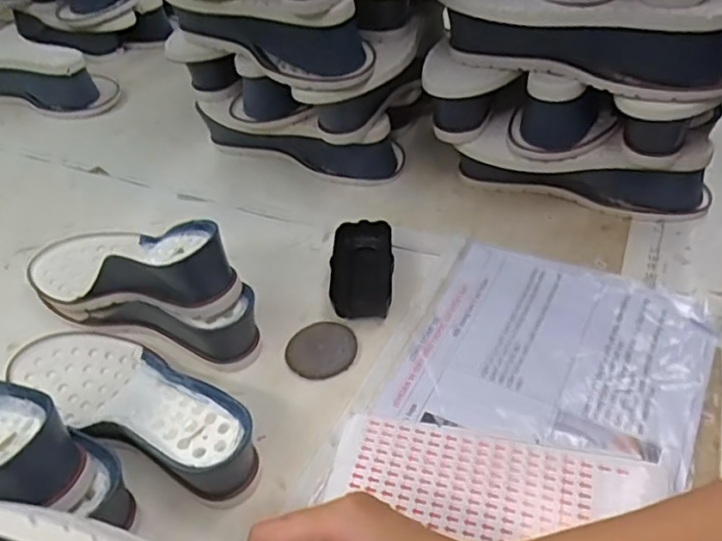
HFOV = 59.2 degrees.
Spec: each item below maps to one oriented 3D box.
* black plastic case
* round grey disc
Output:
[{"bbox_3d":[0.002,-0.002,0.572,0.053,0.026,0.112,-3,44,3],"label":"black plastic case"},{"bbox_3d":[-0.033,0.063,0.515,0.056,0.006,0.054,-3,44,3],"label":"round grey disc"}]

